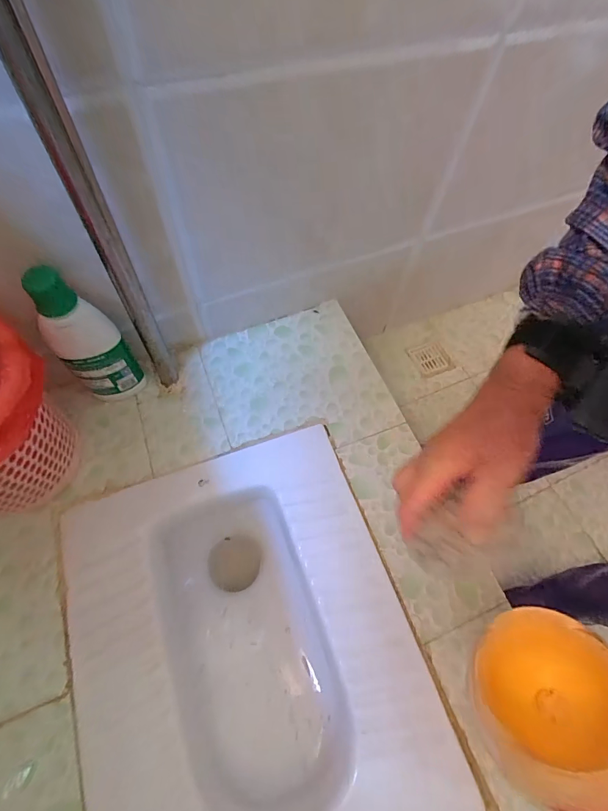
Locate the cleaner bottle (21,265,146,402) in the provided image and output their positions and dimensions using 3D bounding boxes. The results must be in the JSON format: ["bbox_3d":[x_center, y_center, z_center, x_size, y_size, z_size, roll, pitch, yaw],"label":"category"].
[{"bbox_3d":[-0.301,-0.085,0.526,0.066,0.249,0.075,30,67,11],"label":"cleaner bottle"}]

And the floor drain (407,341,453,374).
[{"bbox_3d":[0.314,-0.119,0.925,0.089,0.013,0.076,-19,67,-13],"label":"floor drain"}]

